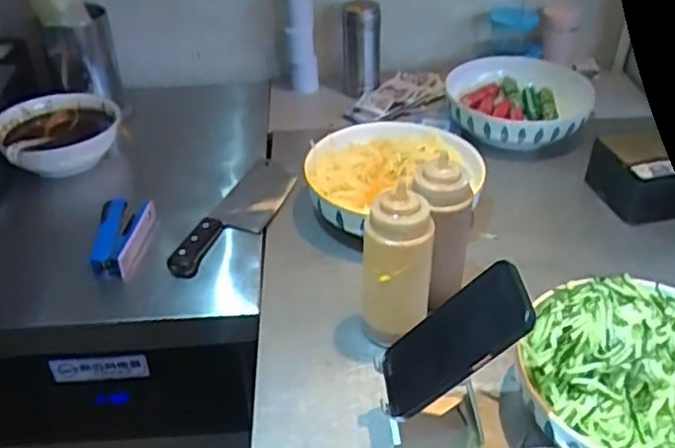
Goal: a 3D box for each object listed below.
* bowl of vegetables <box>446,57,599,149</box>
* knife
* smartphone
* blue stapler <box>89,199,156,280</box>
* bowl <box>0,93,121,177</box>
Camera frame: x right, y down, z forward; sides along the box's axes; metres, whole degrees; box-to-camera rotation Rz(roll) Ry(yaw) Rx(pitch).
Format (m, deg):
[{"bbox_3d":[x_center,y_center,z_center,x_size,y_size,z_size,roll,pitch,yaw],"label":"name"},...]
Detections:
[{"bbox_3d":[0.291,-0.195,1.092,0.223,0.067,0.253,15,38,21],"label":"bowl of vegetables"},{"bbox_3d":[-0.126,-0.018,0.883,0.073,0.028,0.268,12,37,18],"label":"knife"},{"bbox_3d":[0.092,0.096,0.553,0.013,0.148,0.074,34,27,-26],"label":"smartphone"},{"bbox_3d":[-0.261,0.018,0.826,0.065,0.041,0.111,-3,35,-3],"label":"blue stapler"},{"bbox_3d":[-0.414,-0.127,0.998,0.167,0.084,0.171,-1,35,1],"label":"bowl"}]

